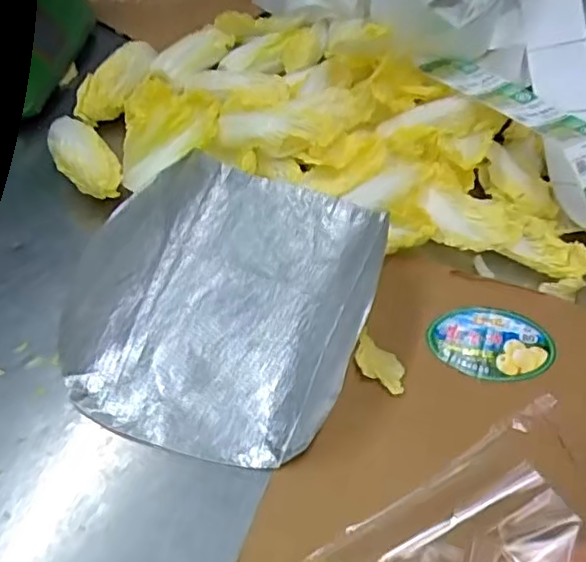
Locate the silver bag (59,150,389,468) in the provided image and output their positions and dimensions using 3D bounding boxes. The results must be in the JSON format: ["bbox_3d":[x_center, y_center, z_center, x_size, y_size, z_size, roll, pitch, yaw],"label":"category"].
[{"bbox_3d":[-0.044,0.007,0.503,0.209,0.080,0.254,22,52,16],"label":"silver bag"}]

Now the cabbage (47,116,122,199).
[{"bbox_3d":[-0.206,-0.116,0.618,0.051,0.055,0.110,-25,55,-21],"label":"cabbage"}]

